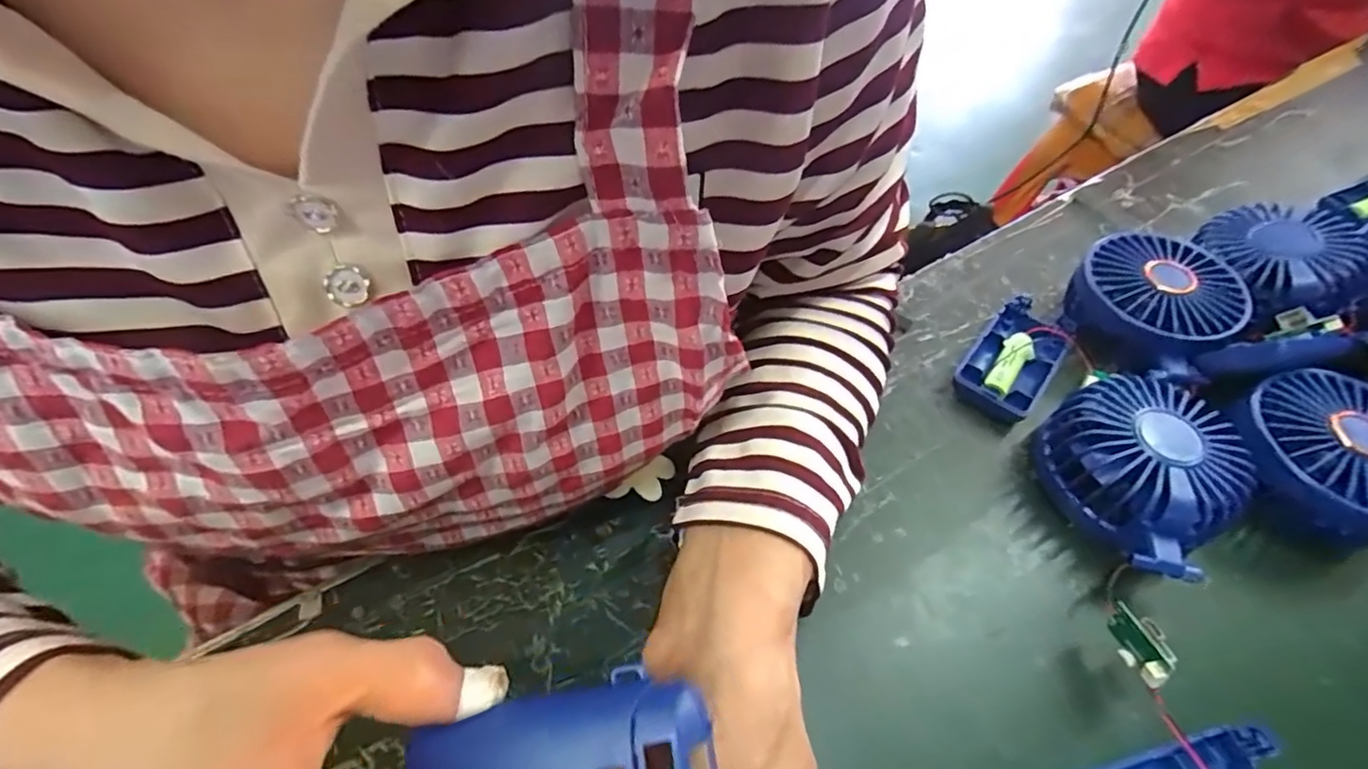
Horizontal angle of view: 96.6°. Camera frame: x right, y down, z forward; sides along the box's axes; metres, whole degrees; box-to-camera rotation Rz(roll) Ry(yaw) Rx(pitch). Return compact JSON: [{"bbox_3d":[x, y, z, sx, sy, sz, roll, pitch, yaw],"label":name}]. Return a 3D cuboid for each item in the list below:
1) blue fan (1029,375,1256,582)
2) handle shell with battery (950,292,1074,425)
[{"bbox_3d":[0.231,0.042,0.311,0.084,0.054,0.087,-29,60,-20],"label":"blue fan"},{"bbox_3d":[0.204,-0.017,0.375,0.045,0.020,0.088,35,61,22],"label":"handle shell with battery"}]

